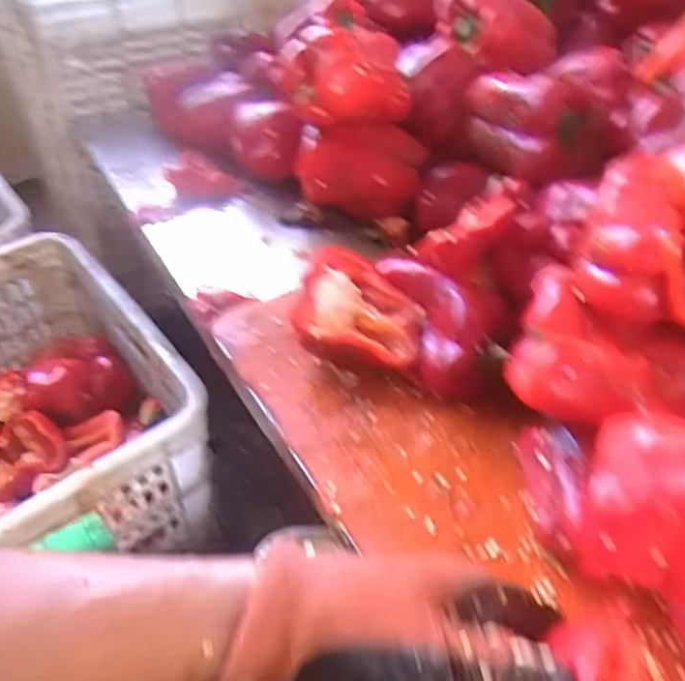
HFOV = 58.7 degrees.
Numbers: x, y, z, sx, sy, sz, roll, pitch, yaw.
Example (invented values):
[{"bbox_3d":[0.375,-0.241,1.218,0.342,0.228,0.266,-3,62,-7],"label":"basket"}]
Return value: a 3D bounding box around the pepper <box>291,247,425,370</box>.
[{"bbox_3d":[0.016,-0.023,0.442,0.088,0.043,0.071,15,47,11],"label":"pepper"}]

